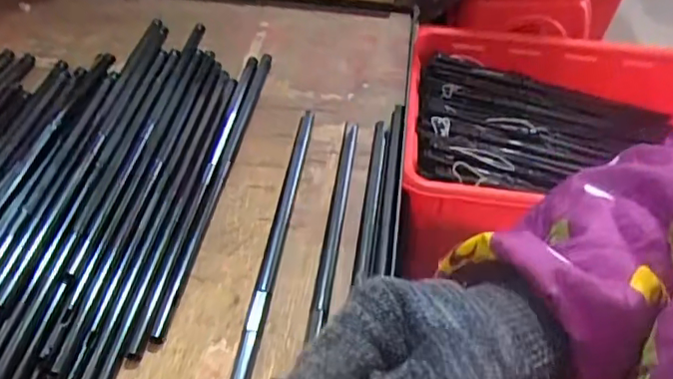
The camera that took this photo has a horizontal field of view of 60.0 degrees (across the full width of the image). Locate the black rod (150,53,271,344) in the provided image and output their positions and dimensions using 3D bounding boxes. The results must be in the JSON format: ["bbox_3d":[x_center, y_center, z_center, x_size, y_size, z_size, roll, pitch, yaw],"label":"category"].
[{"bbox_3d":[-0.090,-0.021,0.459,0.013,0.013,0.321,7,41,3],"label":"black rod"}]

